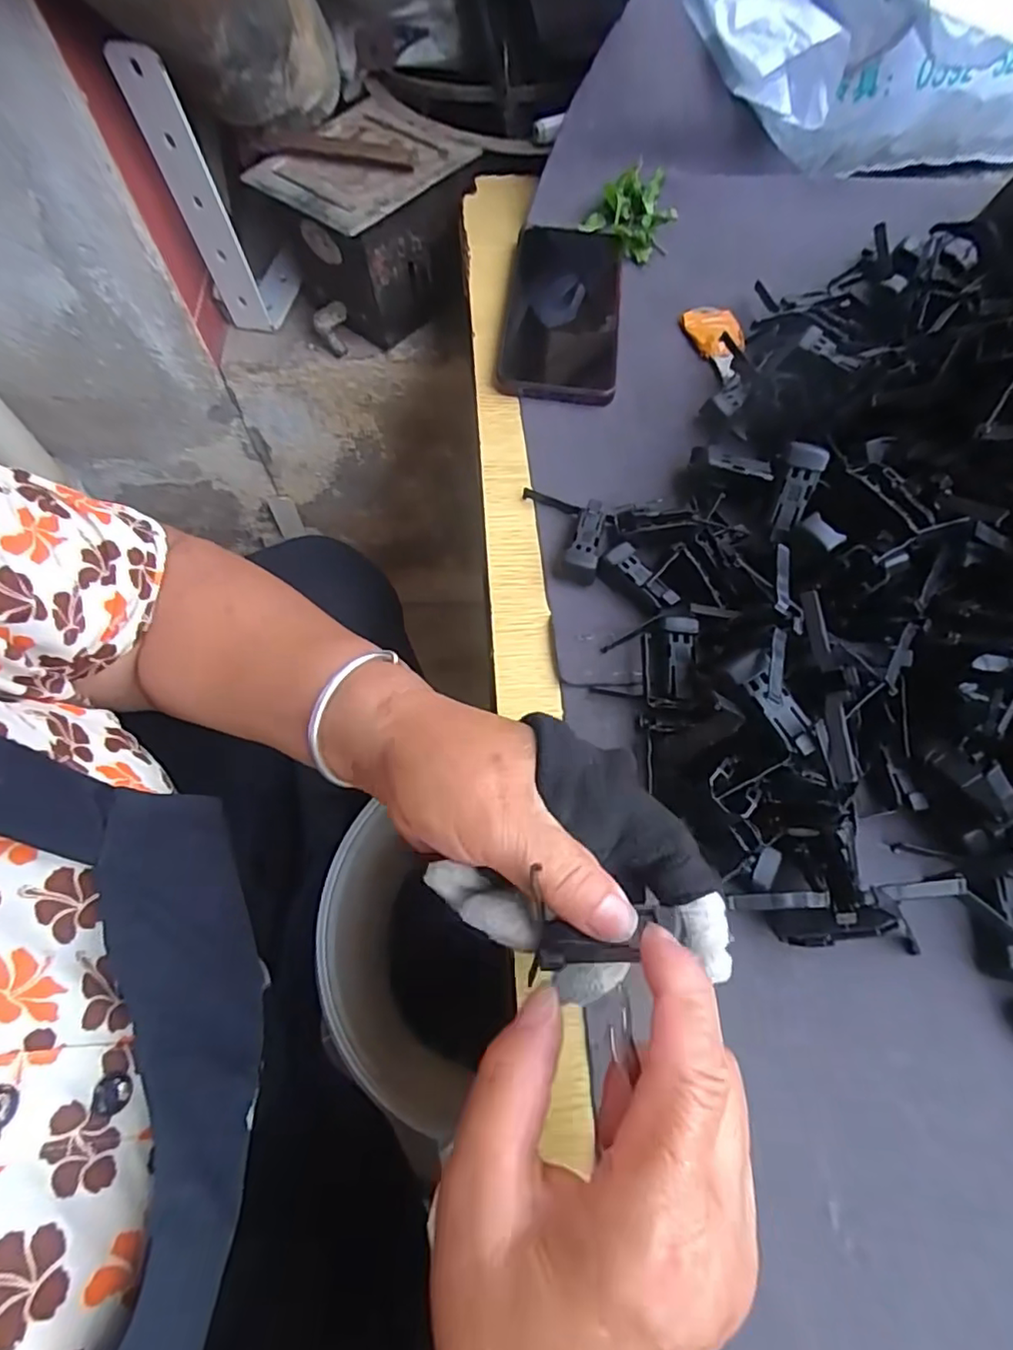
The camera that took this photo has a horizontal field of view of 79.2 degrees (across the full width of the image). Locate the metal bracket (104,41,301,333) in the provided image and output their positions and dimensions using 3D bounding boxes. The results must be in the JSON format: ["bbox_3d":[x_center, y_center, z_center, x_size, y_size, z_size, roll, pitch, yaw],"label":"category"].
[{"bbox_3d":[-0.226,-0.377,0.488,0.049,0.198,0.076,24,68,12],"label":"metal bracket"}]

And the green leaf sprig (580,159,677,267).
[{"bbox_3d":[0.100,-0.349,0.464,0.057,0.032,0.064,41,72,18],"label":"green leaf sprig"}]

